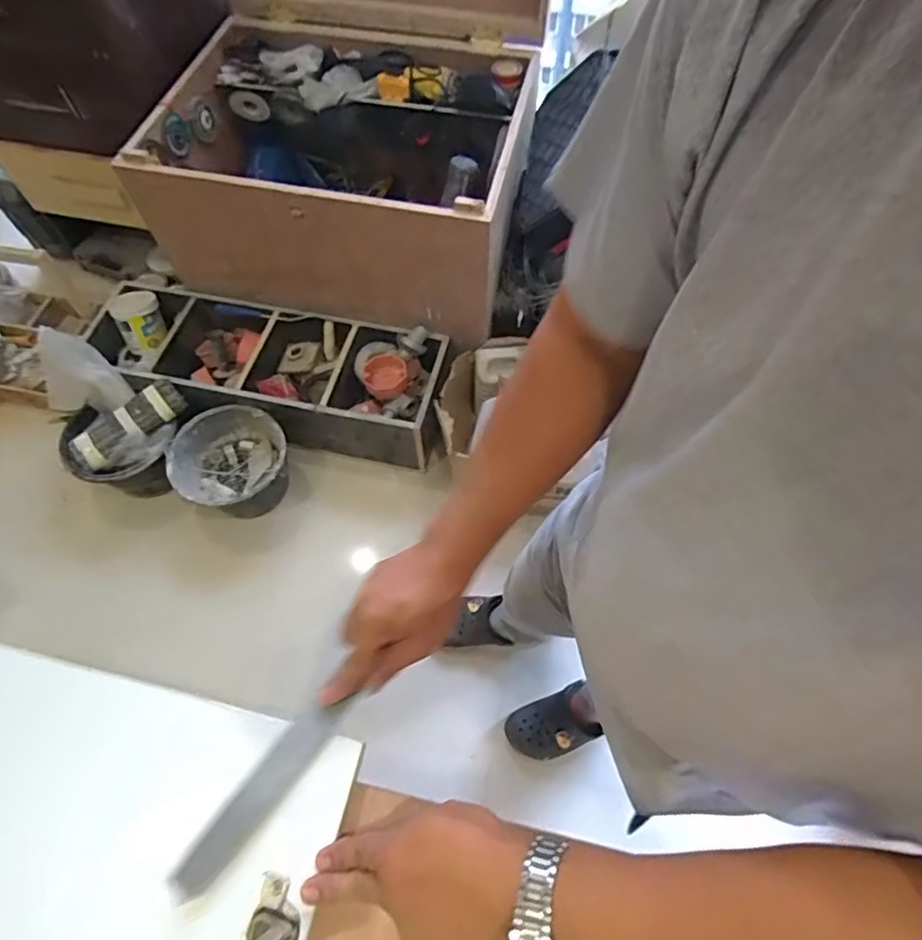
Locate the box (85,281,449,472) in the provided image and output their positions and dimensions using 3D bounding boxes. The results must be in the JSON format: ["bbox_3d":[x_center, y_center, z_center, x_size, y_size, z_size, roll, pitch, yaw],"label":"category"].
[{"bbox_3d":[-0.483,-0.241,1.430,0.899,0.204,0.304,13,64,8],"label":"box"}]

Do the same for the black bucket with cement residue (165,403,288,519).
[{"bbox_3d":[-0.540,-0.015,1.339,0.258,0.161,0.230,-24,65,-11],"label":"black bucket with cement residue"}]

